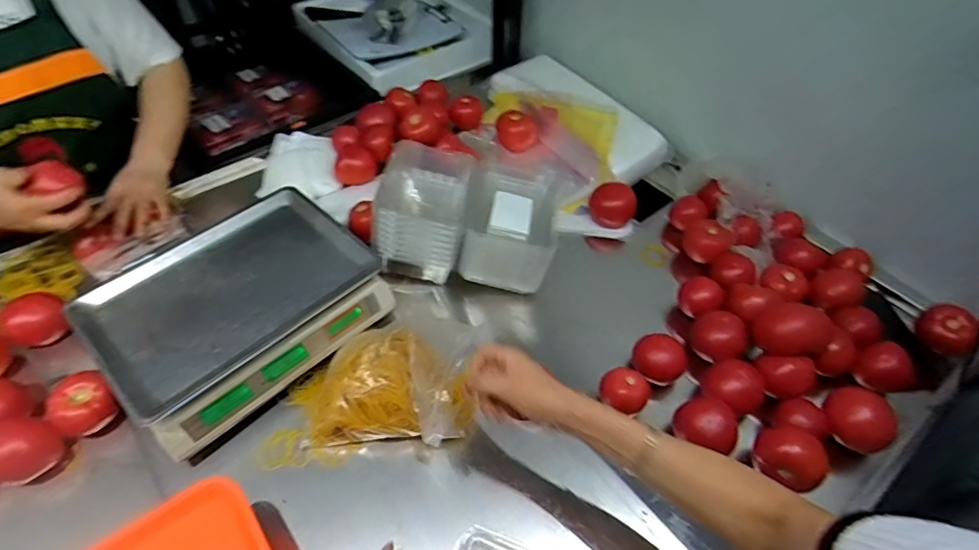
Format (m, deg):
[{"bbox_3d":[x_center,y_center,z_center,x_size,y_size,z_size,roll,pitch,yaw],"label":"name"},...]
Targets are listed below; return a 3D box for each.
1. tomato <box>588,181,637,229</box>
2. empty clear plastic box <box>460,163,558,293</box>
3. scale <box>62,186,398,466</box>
[{"bbox_3d":[0.221,-0.131,0.936,0.082,0.062,0.071,12,51,9],"label":"tomato"},{"bbox_3d":[0.037,-0.087,0.858,0.137,0.102,0.200,6,51,4],"label":"empty clear plastic box"},{"bbox_3d":[-0.343,0.044,0.729,0.263,0.086,0.345,38,59,26],"label":"scale"}]

